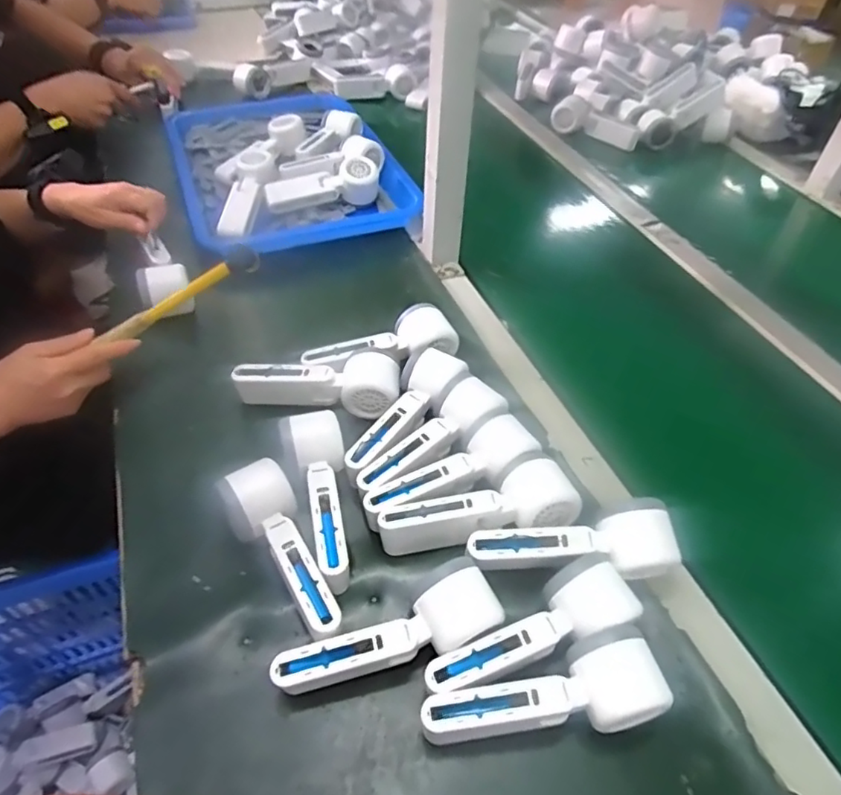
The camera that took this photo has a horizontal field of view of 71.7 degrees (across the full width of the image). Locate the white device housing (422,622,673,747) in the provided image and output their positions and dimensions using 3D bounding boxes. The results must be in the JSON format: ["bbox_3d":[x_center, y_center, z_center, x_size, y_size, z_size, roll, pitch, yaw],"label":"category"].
[{"bbox_3d":[0.083,0.208,0.404,0.168,0.045,0.059,-7,48,-10],"label":"white device housing"}]

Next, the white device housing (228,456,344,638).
[{"bbox_3d":[-0.106,0.126,0.479,0.044,0.050,0.160,-23,52,-23],"label":"white device housing"}]

